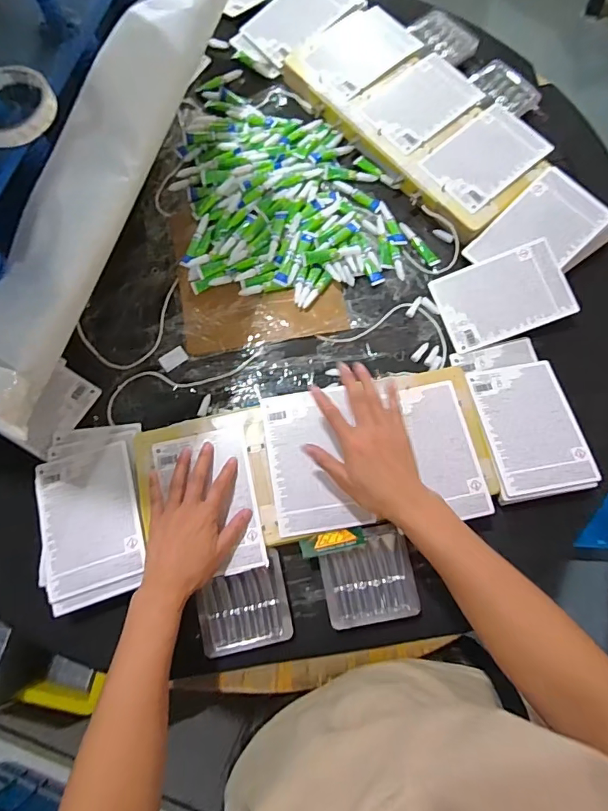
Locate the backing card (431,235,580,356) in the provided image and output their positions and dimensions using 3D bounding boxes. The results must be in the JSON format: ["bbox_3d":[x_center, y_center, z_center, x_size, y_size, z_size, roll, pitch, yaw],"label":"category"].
[{"bbox_3d":[0.276,-0.153,0.646,0.167,0.007,0.115,-20,78,9],"label":"backing card"}]

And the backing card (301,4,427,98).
[{"bbox_3d":[0.091,-0.579,0.758,0.176,0.008,0.127,-40,76,-10],"label":"backing card"}]

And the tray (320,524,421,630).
[{"bbox_3d":[0.076,0.203,0.553,0.103,0.025,0.104,-10,73,-1],"label":"tray"}]

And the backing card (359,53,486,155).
[{"bbox_3d":[0.180,-0.470,0.710,0.165,0.011,0.119,-41,76,-10],"label":"backing card"}]

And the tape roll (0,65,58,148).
[{"bbox_3d":[-0.297,-0.301,0.469,0.086,0.021,0.086,0,73,1],"label":"tape roll"}]

